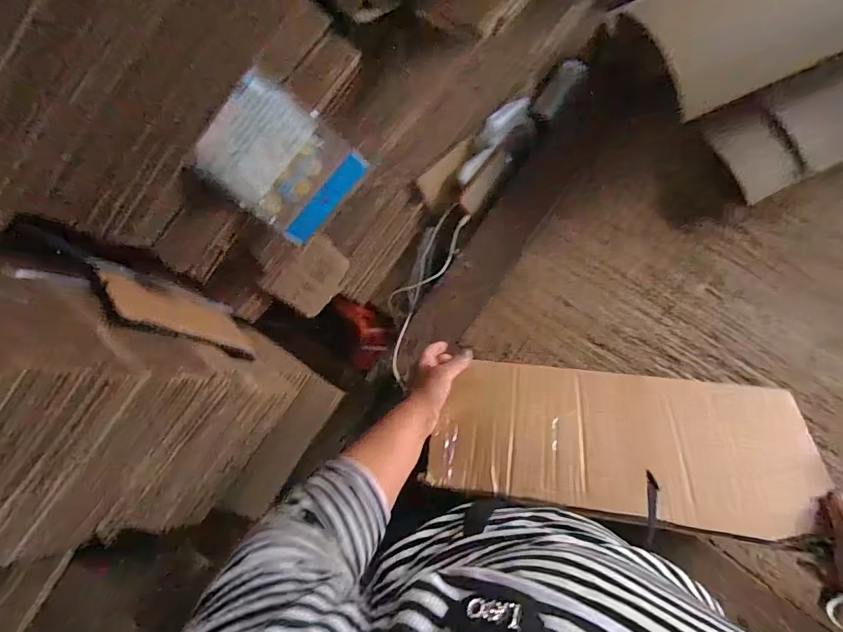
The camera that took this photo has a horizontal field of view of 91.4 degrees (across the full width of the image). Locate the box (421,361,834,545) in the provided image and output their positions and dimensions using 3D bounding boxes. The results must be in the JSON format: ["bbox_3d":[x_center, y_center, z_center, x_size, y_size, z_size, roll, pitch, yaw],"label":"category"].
[{"bbox_3d":[0.232,0.144,0.504,0.416,0.014,0.197,5,45,12],"label":"box"}]

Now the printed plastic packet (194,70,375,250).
[{"bbox_3d":[-0.166,-0.184,0.503,0.140,0.175,0.017,-48,48,7],"label":"printed plastic packet"}]

